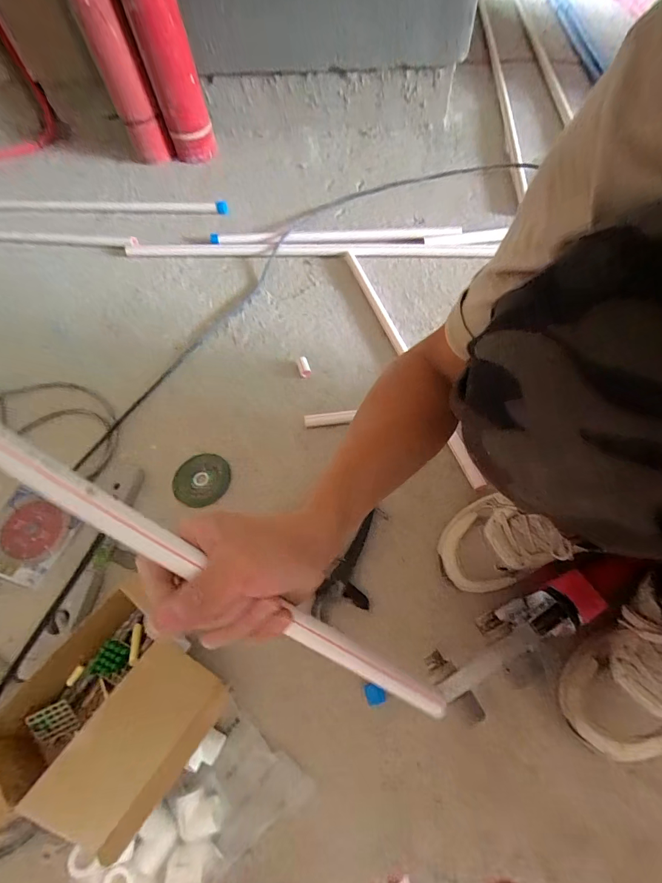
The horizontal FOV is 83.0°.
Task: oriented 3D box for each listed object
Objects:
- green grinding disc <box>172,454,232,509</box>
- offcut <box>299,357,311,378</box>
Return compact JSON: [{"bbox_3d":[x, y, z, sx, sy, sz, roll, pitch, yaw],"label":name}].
[{"bbox_3d":[-0.212,0.061,0.612,0.088,0.006,0.091,-1,60,2],"label":"green grinding disc"},{"bbox_3d":[-0.051,-0.143,0.719,0.019,0.015,0.042,-15,74,-6],"label":"offcut"}]

